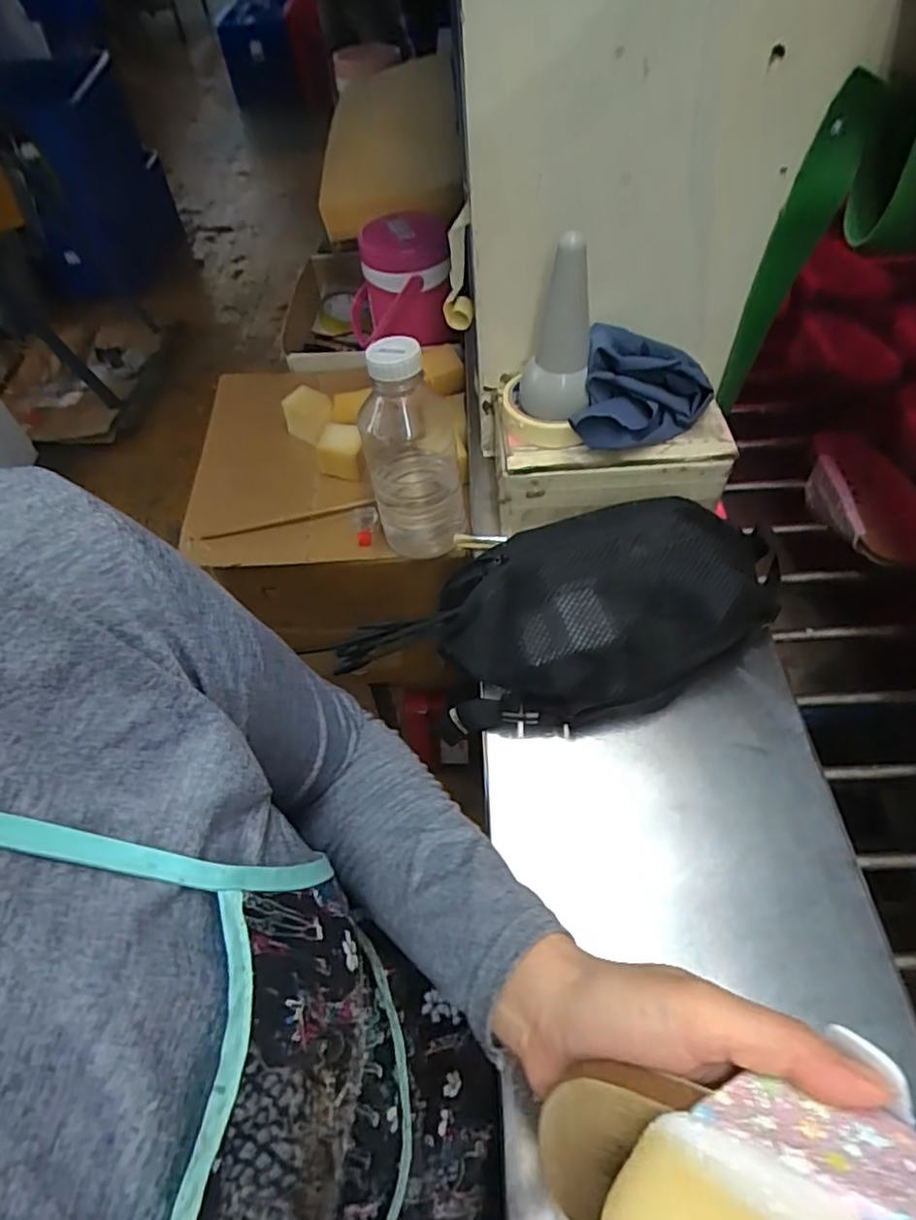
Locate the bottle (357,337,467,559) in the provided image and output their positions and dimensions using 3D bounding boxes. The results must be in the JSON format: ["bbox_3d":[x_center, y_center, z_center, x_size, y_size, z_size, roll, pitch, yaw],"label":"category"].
[{"bbox_3d":[-0.044,-0.156,0.632,0.093,0.223,0.075,-11,54,-5],"label":"bottle"}]

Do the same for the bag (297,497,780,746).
[{"bbox_3d":[0.081,0.008,0.475,0.337,0.083,0.139,-15,54,-8],"label":"bag"}]

